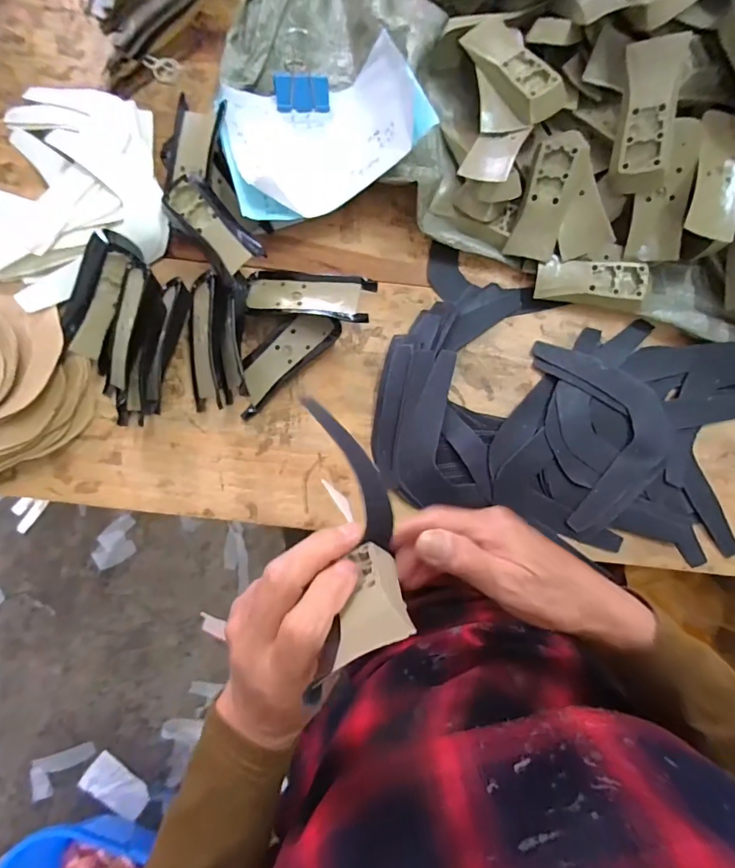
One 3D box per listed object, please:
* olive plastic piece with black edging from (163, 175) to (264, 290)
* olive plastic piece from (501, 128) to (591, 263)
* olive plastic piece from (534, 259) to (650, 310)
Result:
[{"bbox_3d":[-0.133,-0.178,0.377,0.039,0.014,0.100,-37,86,-5],"label":"olive plastic piece with black edging"},{"bbox_3d":[0.162,-0.212,0.396,0.040,0.017,0.107,20,106,16],"label":"olive plastic piece"},{"bbox_3d":[0.204,-0.138,0.405,0.096,0.027,0.036,6,84,-1],"label":"olive plastic piece"}]

